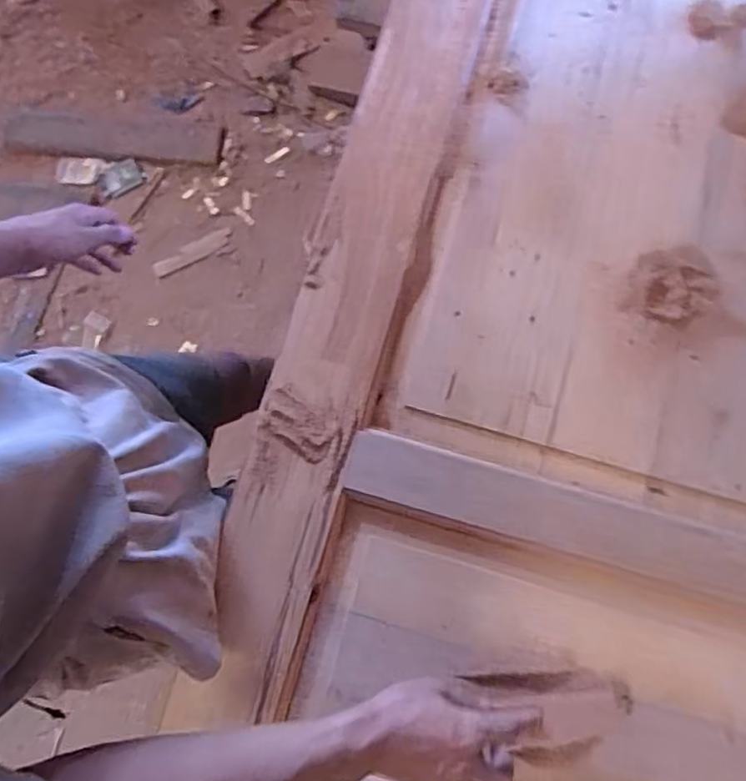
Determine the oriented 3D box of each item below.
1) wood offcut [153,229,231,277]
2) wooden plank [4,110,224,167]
[{"bbox_3d":[-0.441,-0.338,1.533,0.204,0.010,0.038,-26,96,0],"label":"wood offcut"},{"bbox_3d":[-0.661,-0.642,1.567,0.552,0.027,0.132,5,79,0],"label":"wooden plank"}]

